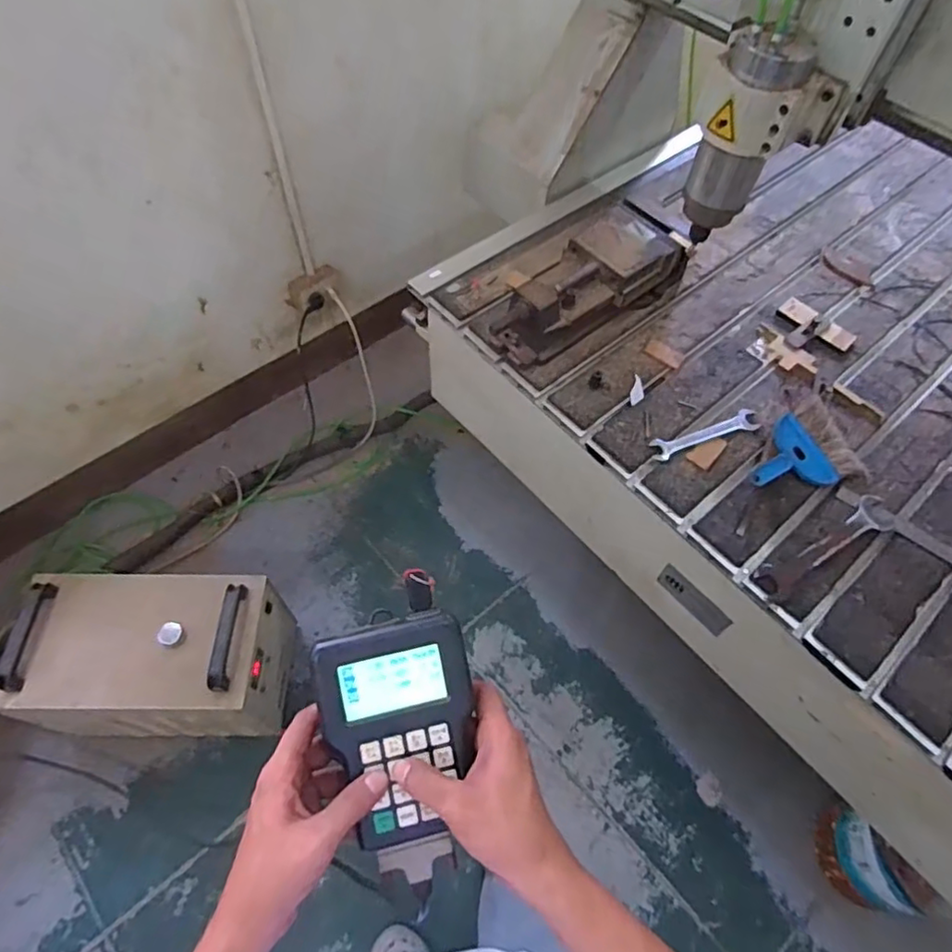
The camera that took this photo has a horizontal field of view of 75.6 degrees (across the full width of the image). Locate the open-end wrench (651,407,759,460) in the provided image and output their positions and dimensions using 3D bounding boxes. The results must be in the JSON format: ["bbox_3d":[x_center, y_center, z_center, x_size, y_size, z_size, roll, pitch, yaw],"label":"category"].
[{"bbox_3d":[0.358,-0.065,0.956,0.188,0.004,0.039,-18,61,-13],"label":"open-end wrench"}]

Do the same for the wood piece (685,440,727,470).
[{"bbox_3d":[0.356,-0.038,0.942,0.035,0.004,0.067,38,64,20],"label":"wood piece"}]

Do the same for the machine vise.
[{"bbox_3d":[0.185,-0.325,1.045,0.391,0.108,0.138,-31,64,-19],"label":"machine vise"}]

